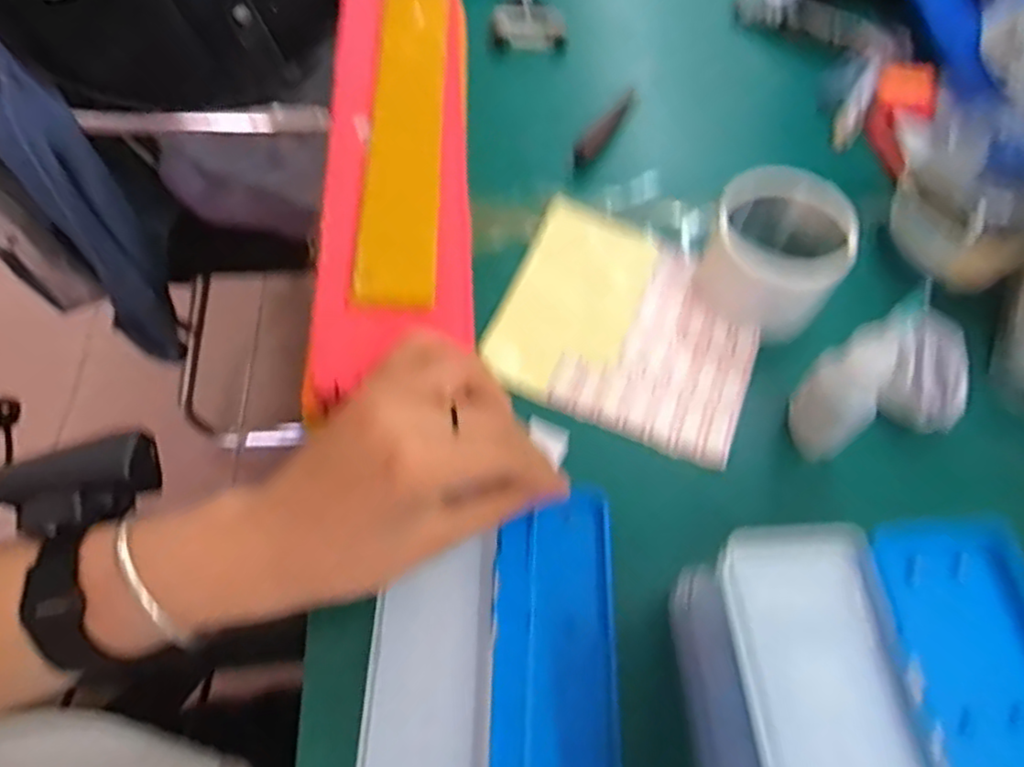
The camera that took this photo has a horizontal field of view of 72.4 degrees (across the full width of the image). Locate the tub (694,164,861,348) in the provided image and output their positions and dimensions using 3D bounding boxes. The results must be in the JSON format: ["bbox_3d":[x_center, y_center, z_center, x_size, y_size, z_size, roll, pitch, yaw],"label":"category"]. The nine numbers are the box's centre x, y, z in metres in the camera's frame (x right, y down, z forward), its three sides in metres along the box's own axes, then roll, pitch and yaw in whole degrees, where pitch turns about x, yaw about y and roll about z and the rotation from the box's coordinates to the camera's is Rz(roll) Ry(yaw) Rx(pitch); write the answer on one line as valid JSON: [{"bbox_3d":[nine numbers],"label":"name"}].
[{"bbox_3d":[0.154,-0.076,0.413,0.076,0.063,0.078,1,60,-1],"label":"tub"}]

